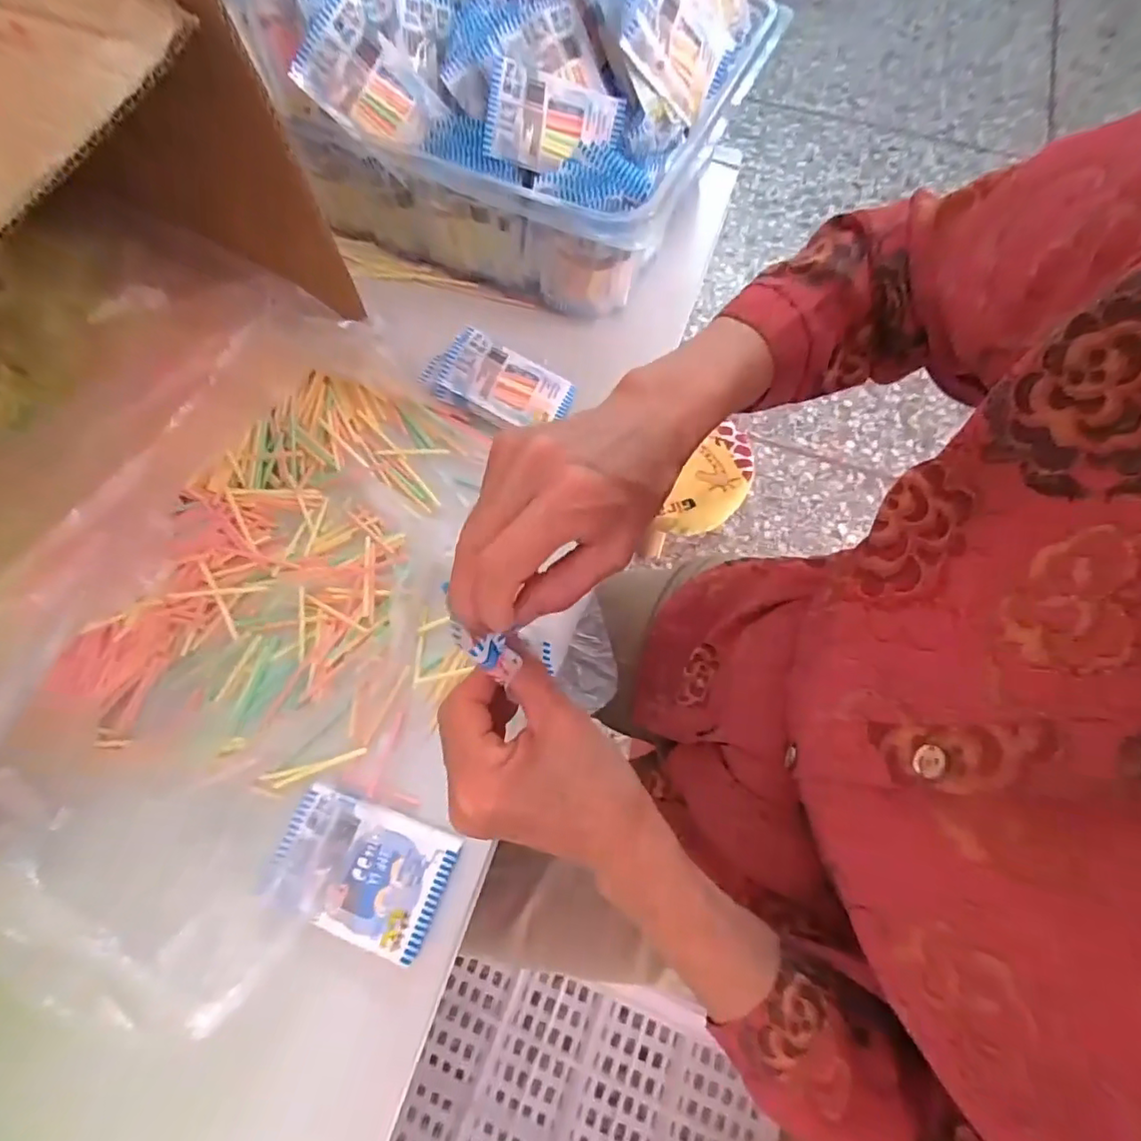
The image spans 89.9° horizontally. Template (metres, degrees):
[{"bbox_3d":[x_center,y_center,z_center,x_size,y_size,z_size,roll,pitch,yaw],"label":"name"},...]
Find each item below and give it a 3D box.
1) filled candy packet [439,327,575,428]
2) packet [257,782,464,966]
[{"bbox_3d":[-0.051,-0.159,0.480,0.106,0.011,0.060,22,74,-13],"label":"filled candy packet"},{"bbox_3d":[-0.129,0.181,0.346,0.103,0.014,0.070,19,69,7],"label":"packet"}]

